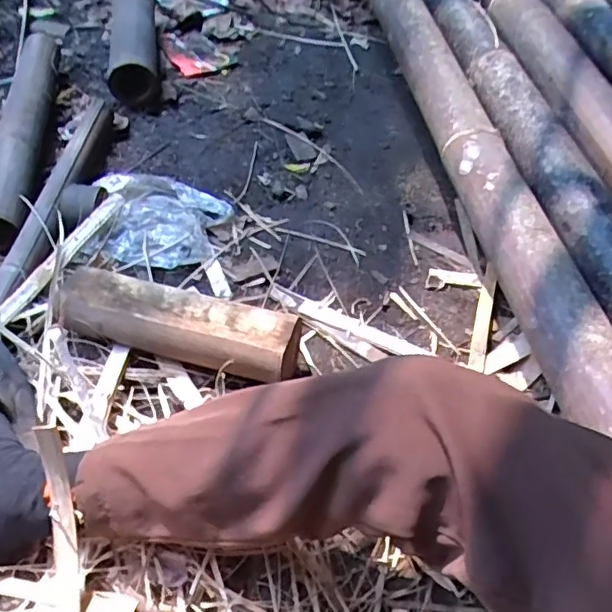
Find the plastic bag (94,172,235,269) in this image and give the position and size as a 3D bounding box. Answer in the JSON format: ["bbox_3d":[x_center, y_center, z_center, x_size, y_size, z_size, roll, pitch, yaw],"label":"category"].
[{"bbox_3d":[-0.214,-0.138,0.884,0.202,0.039,0.190,-11,54,-12],"label":"plastic bag"}]

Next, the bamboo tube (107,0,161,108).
[{"bbox_3d":[-0.327,-0.509,1.112,0.084,0.102,0.339,-7,53,-9],"label":"bamboo tube"}]

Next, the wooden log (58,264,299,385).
[{"bbox_3d":[-0.152,0.020,0.696,0.295,0.052,0.081,15,52,11],"label":"wooden log"}]

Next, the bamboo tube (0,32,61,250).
[{"bbox_3d":[-0.461,-0.294,0.965,0.084,0.077,0.497,-3,52,-6],"label":"bamboo tube"}]

